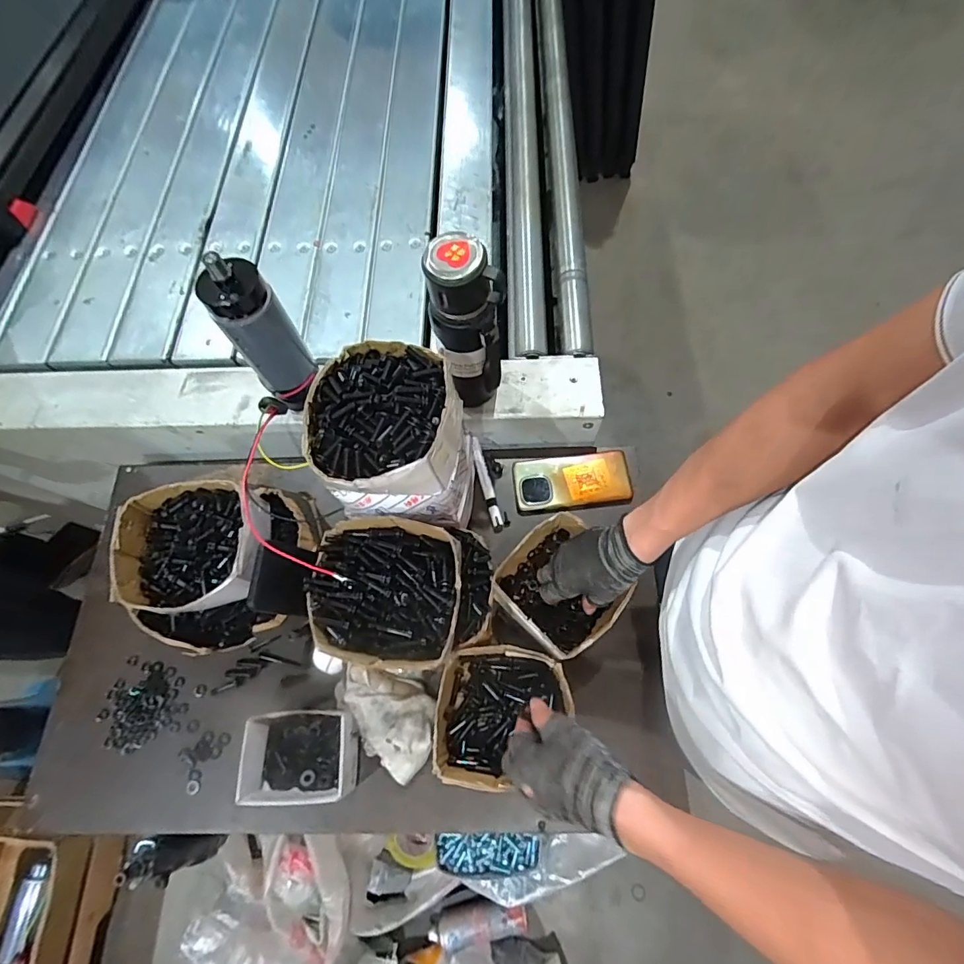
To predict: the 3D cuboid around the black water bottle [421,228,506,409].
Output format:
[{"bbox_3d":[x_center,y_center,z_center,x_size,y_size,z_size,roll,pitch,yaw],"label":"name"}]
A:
[{"bbox_3d":[-0.020,-0.177,0.557,0.064,0.210,0.070,-1,68,2],"label":"black water bottle"}]

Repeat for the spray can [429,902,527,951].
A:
[{"bbox_3d":[-0.011,0.928,1.000,0.206,0.065,0.062,-7,68,0],"label":"spray can"}]

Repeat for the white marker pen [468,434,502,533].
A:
[{"bbox_3d":[0.006,0.001,0.683,0.016,0.017,0.146,-15,68,-3],"label":"white marker pen"}]

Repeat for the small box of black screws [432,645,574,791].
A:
[{"bbox_3d":[0.022,0.269,0.551,0.145,0.070,0.140,5,69,5],"label":"small box of black screws"}]

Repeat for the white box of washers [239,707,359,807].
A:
[{"bbox_3d":[-0.211,0.318,0.554,0.128,0.053,0.093,-4,68,1],"label":"white box of washers"}]

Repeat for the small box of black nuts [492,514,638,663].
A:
[{"bbox_3d":[0.099,0.132,0.599,0.136,0.075,0.143,-40,72,-12],"label":"small box of black nuts"}]

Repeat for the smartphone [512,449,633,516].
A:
[{"bbox_3d":[0.129,-0.002,0.684,0.165,0.012,0.083,-6,68,0],"label":"smartphone"}]

